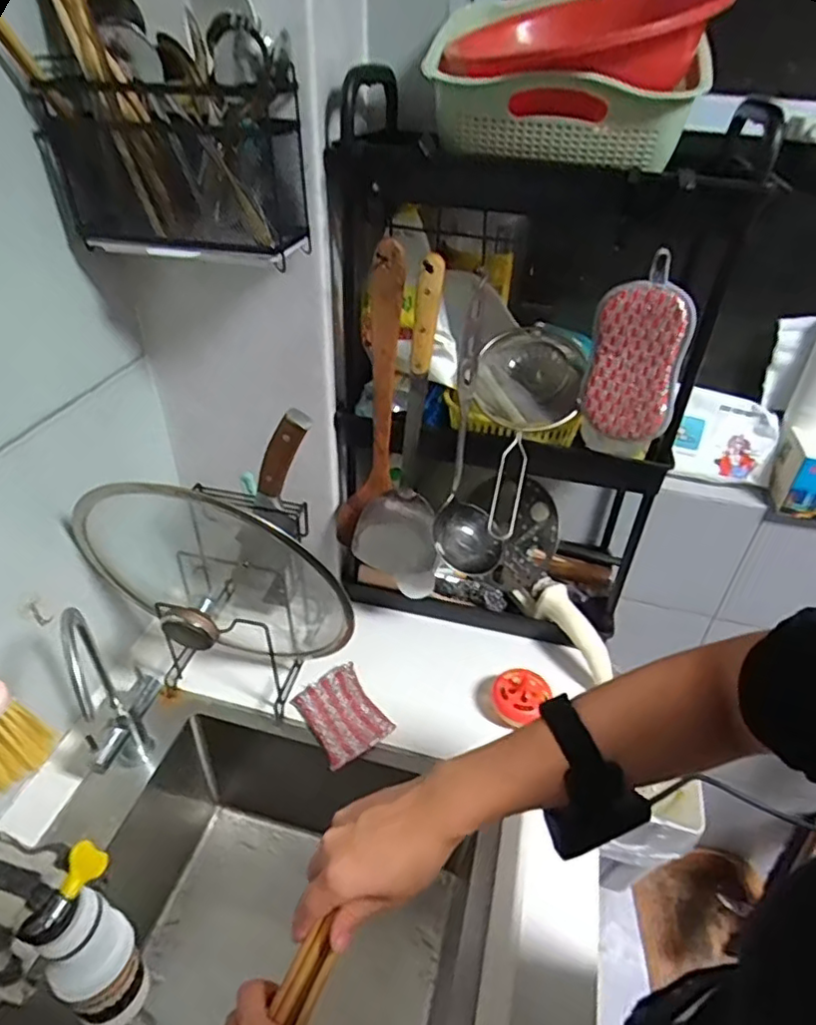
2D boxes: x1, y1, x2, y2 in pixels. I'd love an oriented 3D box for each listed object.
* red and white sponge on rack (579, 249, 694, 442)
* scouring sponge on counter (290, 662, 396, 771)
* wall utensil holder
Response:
[{"bbox_3d":[0.216,-0.149,0.576,0.087,0.157,0.027,24,43,26],"label":"red and white sponge on rack"},{"bbox_3d":[-0.078,0.239,0.728,0.081,0.020,0.107,-23,44,-29],"label":"scouring sponge on counter"},{"bbox_3d":[-0.215,-0.307,0.541,0.233,0.132,0.088,15,39,16],"label":"wall utensil holder"}]

